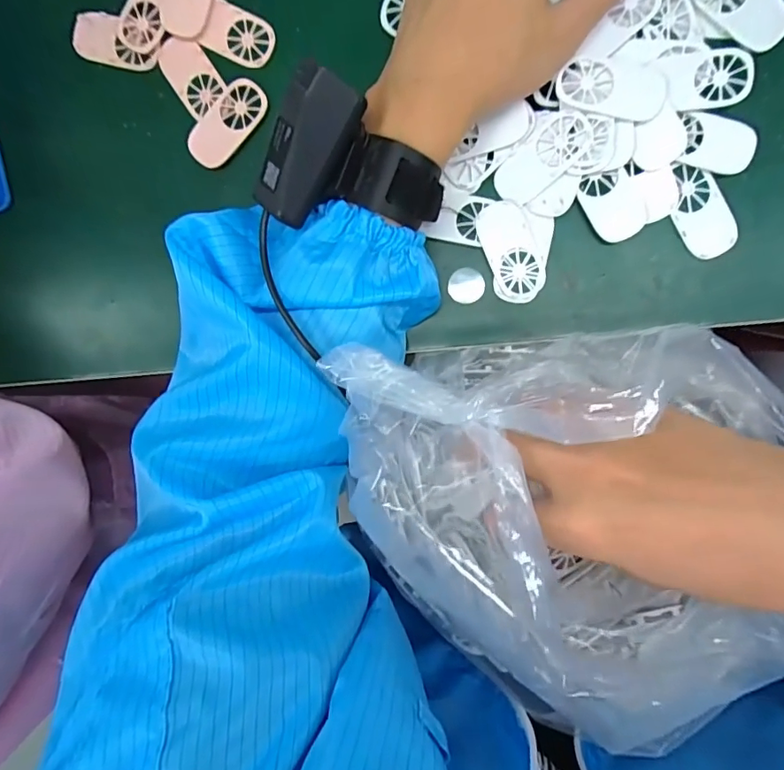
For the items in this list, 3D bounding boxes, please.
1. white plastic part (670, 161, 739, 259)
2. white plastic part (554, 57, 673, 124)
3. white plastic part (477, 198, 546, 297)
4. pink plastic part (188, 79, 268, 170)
[{"bbox_3d":[0.178,-0.101,0.285,0.029,0.004,0.056,-26,91,9],"label":"white plastic part"},{"bbox_3d":[0.122,-0.164,0.272,0.058,0.004,0.031,8,95,3],"label":"white plastic part"},{"bbox_3d":[0.072,-0.082,0.297,0.029,0.004,0.057,-23,91,9],"label":"white plastic part"},{"bbox_3d":[-0.104,-0.164,0.311,0.058,0.004,0.030,-44,88,9],"label":"pink plastic part"}]

